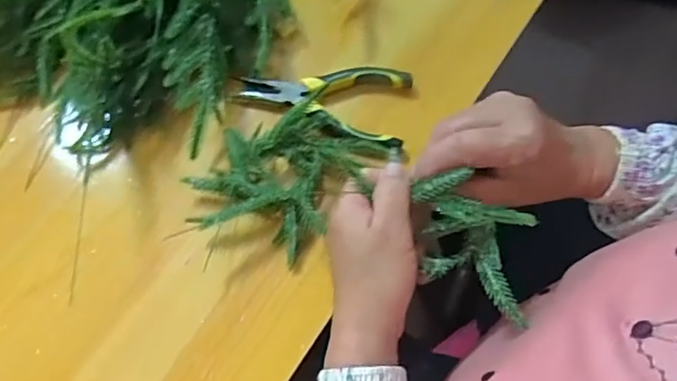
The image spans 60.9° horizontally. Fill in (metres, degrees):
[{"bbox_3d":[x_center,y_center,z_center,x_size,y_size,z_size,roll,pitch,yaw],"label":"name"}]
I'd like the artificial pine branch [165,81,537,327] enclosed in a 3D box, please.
[{"bbox_3d":[0.016,0.003,0.418,0.251,0.065,0.124,16,67,35],"label":"artificial pine branch"}]

